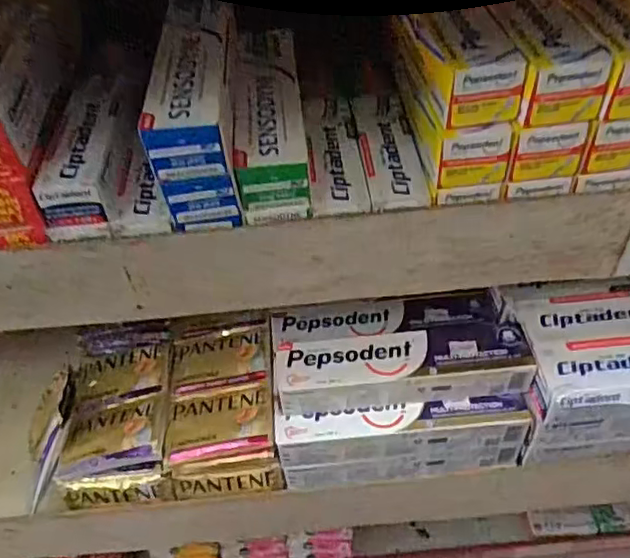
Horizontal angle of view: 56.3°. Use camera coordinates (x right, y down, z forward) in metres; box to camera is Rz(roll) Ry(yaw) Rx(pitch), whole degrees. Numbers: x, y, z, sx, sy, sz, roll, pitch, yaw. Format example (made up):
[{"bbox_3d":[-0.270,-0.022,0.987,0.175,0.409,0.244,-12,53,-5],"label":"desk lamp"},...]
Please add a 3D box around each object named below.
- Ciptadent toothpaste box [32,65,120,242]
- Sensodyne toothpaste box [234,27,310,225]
[{"bbox_3d":[-0.153,-0.093,0.411,0.040,0.044,0.140,-4,46,0],"label":"Ciptadent toothpaste box"},{"bbox_3d":[-0.030,-0.118,0.423,0.044,0.045,0.181,-5,46,0],"label":"Sensodyne toothpaste box"}]

